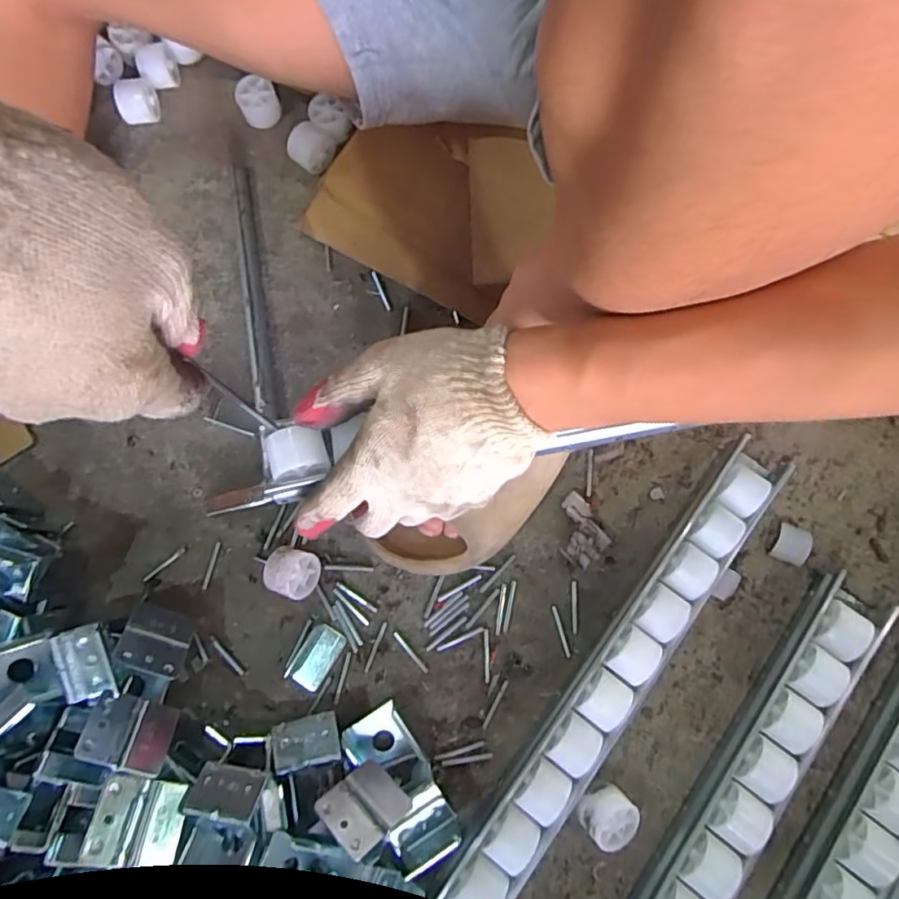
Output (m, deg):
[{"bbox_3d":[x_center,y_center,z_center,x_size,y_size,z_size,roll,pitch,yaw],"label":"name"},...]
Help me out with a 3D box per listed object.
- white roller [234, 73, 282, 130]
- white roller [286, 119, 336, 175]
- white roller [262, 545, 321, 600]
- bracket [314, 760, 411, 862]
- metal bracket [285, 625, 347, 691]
[{"bbox_3d":[-0.170,-0.309,0.530,0.035,0.030,0.030,-23,78,-4],"label":"white roller"},{"bbox_3d":[-0.120,-0.258,0.517,0.033,0.030,0.037,20,79,5],"label":"white roller"},{"bbox_3d":[-0.117,0.092,0.445,0.035,0.037,0.034,14,78,4],"label":"white roller"},{"bbox_3d":[-0.055,0.229,0.381,0.043,0.007,0.048,35,35,28],"label":"bracket"},{"bbox_3d":[-0.100,0.154,0.443,0.026,0.007,0.045,30,80,7],"label":"metal bracket"}]

